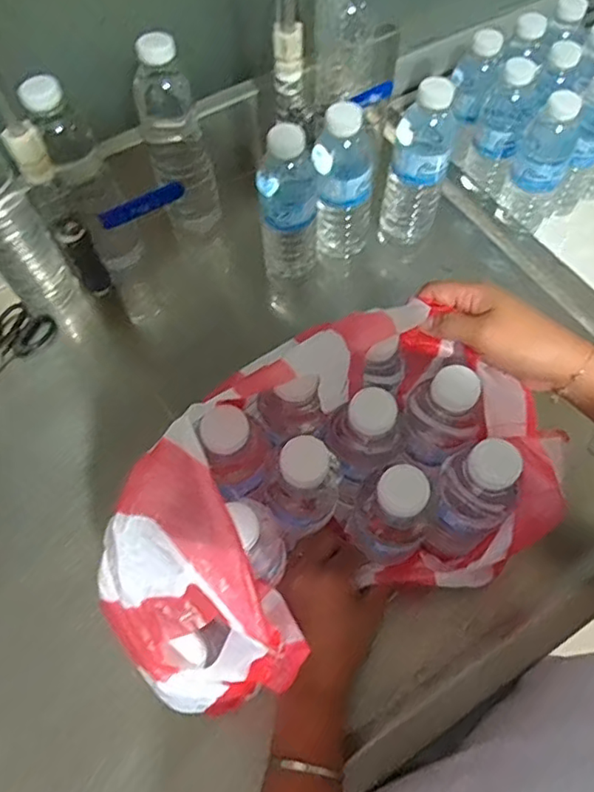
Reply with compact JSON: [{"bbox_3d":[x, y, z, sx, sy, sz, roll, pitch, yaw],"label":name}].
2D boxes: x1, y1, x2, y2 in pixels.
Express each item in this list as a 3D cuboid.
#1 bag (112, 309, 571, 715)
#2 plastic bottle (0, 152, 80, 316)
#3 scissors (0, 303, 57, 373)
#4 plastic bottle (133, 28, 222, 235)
[{"bbox_3d":[0.022,0.075,0.388,0.282,0.160,0.163,-21,62,-28],"label":"bag"},{"bbox_3d":[-0.274,-0.166,0.554,0.067,0.221,0.078,-31,65,-14],"label":"plastic bottle"},{"bbox_3d":[-0.305,-0.053,0.600,0.047,0.016,0.102,39,77,8],"label":"scissors"},{"bbox_3d":[-0.121,-0.257,0.577,0.056,0.192,0.055,-16,63,-6],"label":"plastic bottle"}]

